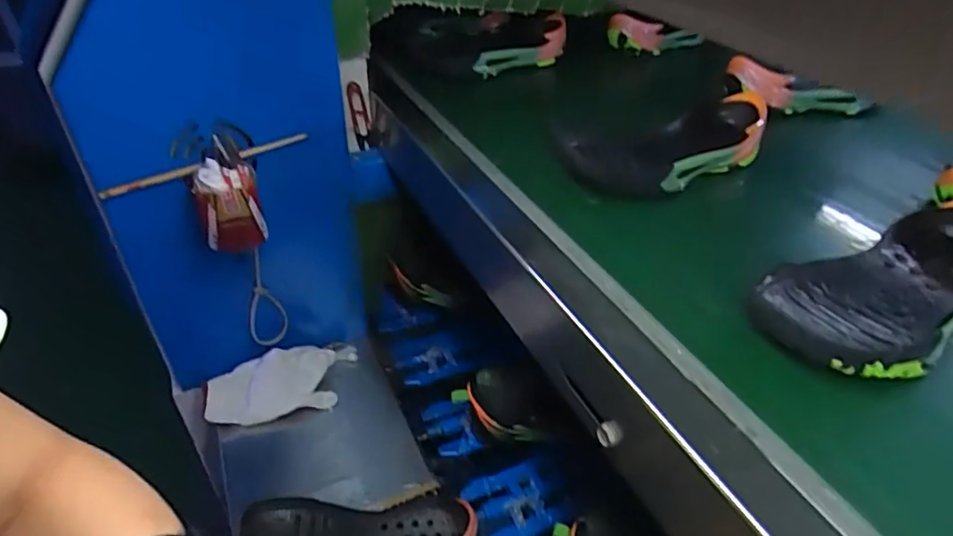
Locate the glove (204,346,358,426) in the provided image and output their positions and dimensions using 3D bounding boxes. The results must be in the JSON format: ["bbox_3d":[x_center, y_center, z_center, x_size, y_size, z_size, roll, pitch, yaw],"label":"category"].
[{"bbox_3d":[-0.271,0.172,0.816,0.203,0.063,0.099,-10,38,-19],"label":"glove"}]

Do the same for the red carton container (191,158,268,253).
[{"bbox_3d":[-0.285,-0.073,0.662,0.068,0.102,0.073,-11,38,-19],"label":"red carton container"}]

